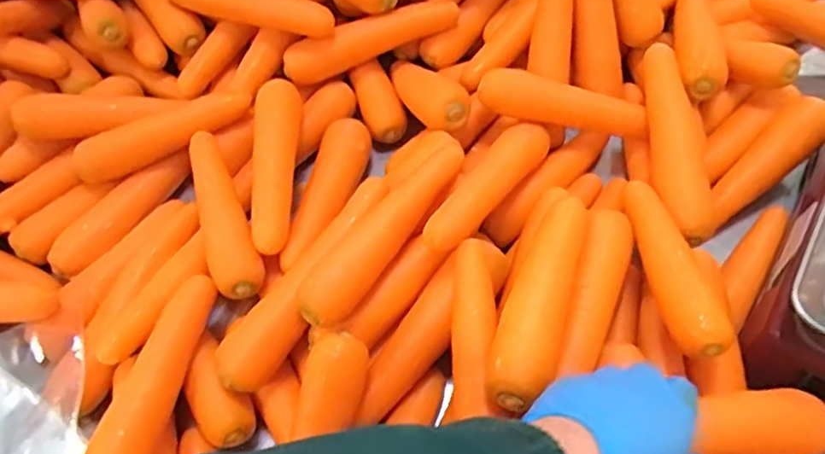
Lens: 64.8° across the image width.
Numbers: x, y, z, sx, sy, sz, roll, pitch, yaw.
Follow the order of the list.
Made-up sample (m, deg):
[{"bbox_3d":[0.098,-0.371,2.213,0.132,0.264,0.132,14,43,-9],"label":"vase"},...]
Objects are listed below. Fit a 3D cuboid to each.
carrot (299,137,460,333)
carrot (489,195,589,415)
[{"bbox_3d":[-0.018,-0.003,0.511,0.036,0.035,0.196,31,66,18],"label":"carrot"},{"bbox_3d":[0.090,0.048,0.457,0.043,0.041,0.171,15,62,10],"label":"carrot"}]

